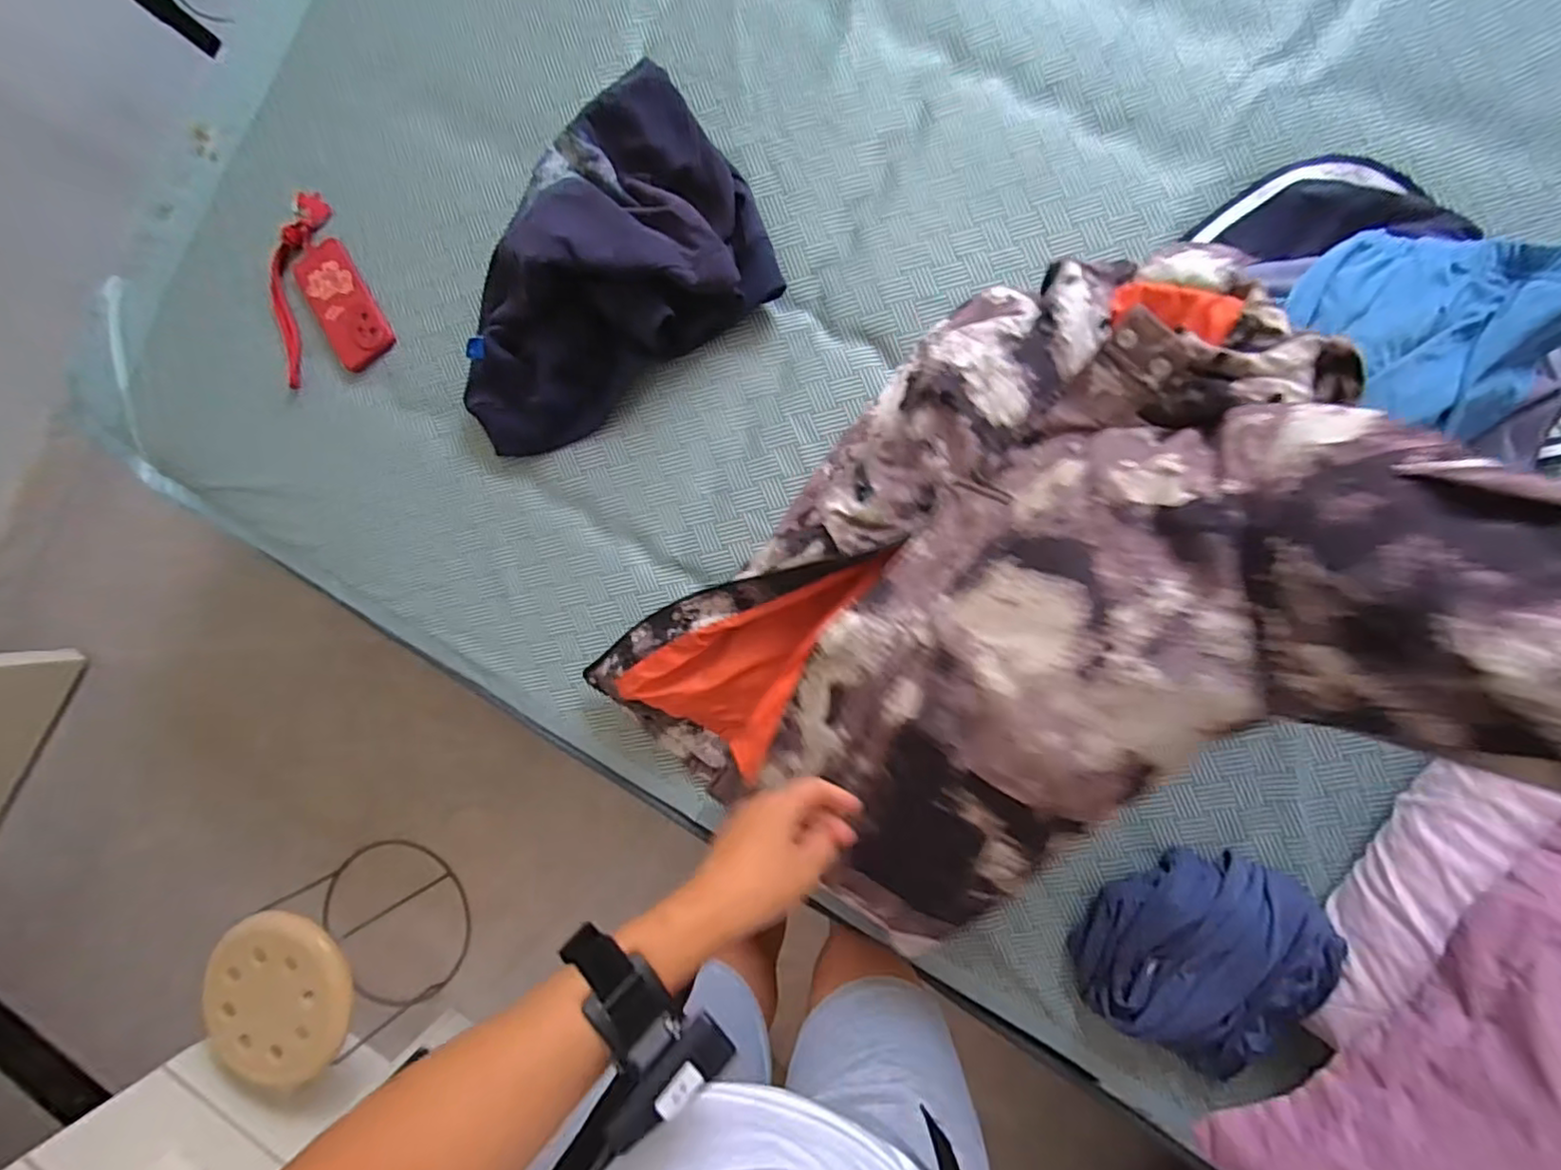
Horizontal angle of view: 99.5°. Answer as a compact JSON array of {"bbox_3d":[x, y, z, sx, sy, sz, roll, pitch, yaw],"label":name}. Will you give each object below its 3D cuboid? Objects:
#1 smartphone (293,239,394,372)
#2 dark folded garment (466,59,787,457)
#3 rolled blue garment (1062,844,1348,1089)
[{"bbox_3d":[-0.567,-0.365,0.856,0.077,0.012,0.166,-30,86,8],"label":"smartphone"},{"bbox_3d":[-0.235,-0.367,0.755,0.411,0.109,0.301,-32,86,8],"label":"dark folded garment"},{"bbox_3d":[0.423,0.374,0.676,0.184,0.072,0.208,28,95,8],"label":"rolled blue garment"}]

